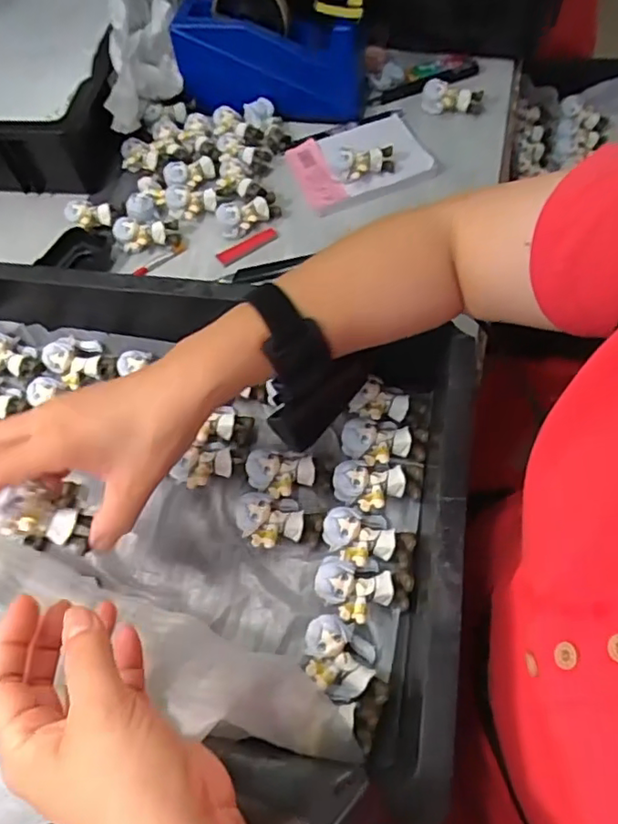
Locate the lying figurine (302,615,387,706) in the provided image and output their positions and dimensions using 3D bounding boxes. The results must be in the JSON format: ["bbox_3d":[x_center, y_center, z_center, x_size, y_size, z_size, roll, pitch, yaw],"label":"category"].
[{"bbox_3d":[0.022,0.157,0.365,0.059,0.022,0.040,38,70,22],"label":"lying figurine"}]

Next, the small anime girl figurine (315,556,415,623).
[{"bbox_3d":[0.036,0.119,0.394,0.064,0.021,0.041,8,61,-8],"label":"small anime girl figurine"}]

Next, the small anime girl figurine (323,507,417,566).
[{"bbox_3d":[0.042,0.089,0.413,0.062,0.021,0.039,-1,61,3],"label":"small anime girl figurine"}]

